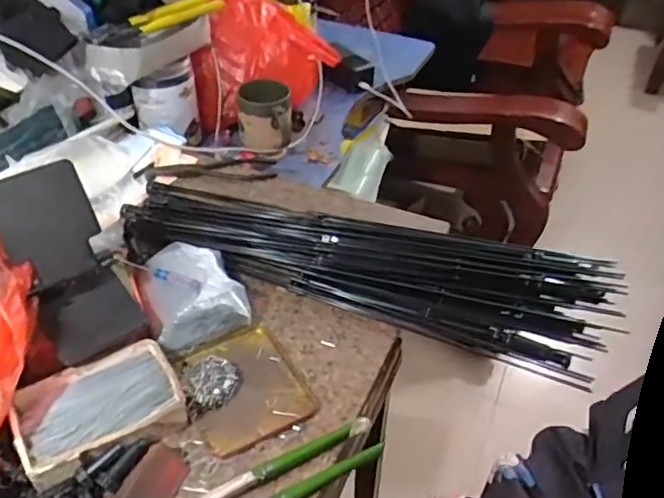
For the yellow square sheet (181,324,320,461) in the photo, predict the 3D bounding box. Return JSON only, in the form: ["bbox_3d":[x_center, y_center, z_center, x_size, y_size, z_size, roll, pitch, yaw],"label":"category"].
[{"bbox_3d":[-0.083,0.127,0.547,0.100,0.011,0.120,-20,46,-23],"label":"yellow square sheet"}]

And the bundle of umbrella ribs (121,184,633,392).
[{"bbox_3d":[0.030,0.003,0.653,0.535,0.049,0.149,15,43,13],"label":"bundle of umbrella ribs"}]

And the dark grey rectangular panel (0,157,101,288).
[{"bbox_3d":[-0.248,-0.022,0.517,0.075,0.098,0.005,-28,19,-27],"label":"dark grey rectangular panel"}]

